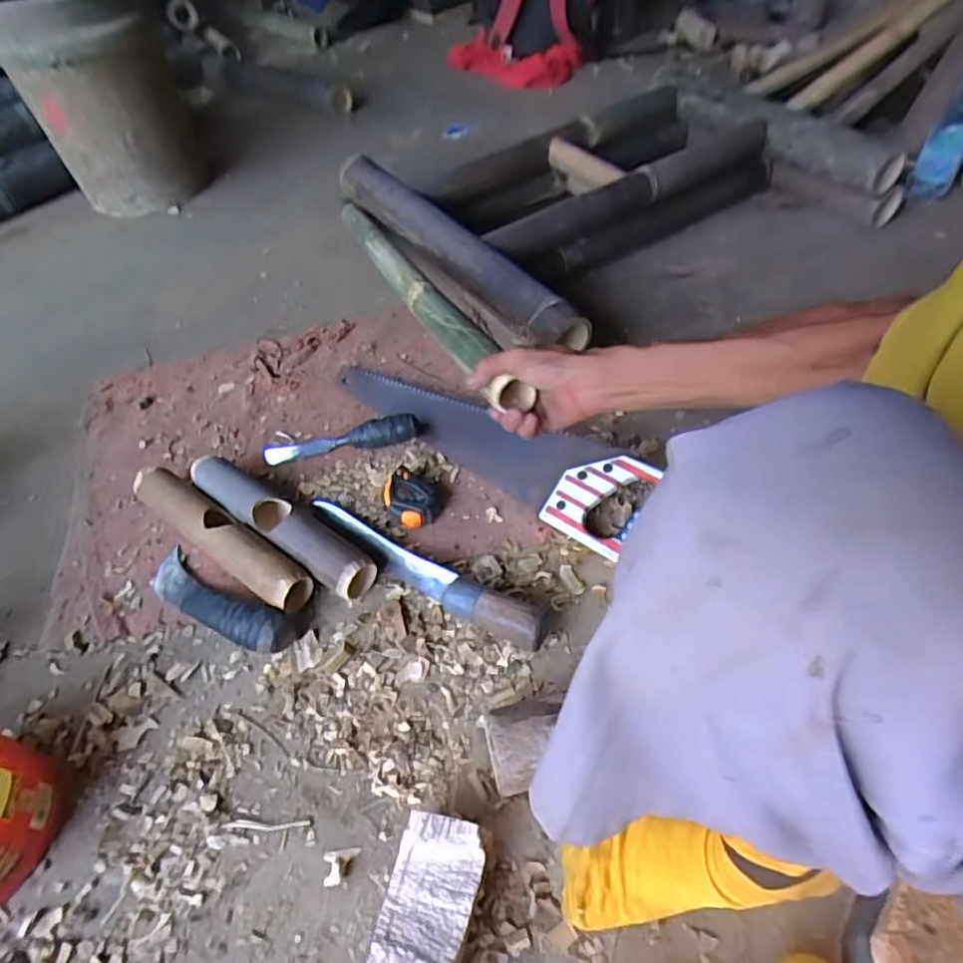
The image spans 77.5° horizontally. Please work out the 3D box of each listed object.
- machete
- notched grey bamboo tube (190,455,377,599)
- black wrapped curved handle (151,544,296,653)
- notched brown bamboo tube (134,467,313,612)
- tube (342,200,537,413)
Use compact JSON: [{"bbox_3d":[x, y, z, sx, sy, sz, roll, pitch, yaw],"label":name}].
[{"bbox_3d":[-0.072,0.092,0.663,0.323,0.048,0.042,27,58,23],"label":"machete"},{"bbox_3d":[-0.233,0.045,0.709,0.276,0.054,0.061,30,59,24],"label":"notched grey bamboo tube"},{"bbox_3d":[-0.290,0.131,0.658,0.203,0.037,0.052,22,56,20],"label":"black wrapped curved handle"},{"bbox_3d":[-0.307,0.063,0.703,0.271,0.053,0.052,28,58,23],"label":"notched brown bamboo tube"},{"bbox_3d":[-0.101,-0.267,0.781,0.039,0.043,0.696,-20,40,-11],"label":"tube"}]

